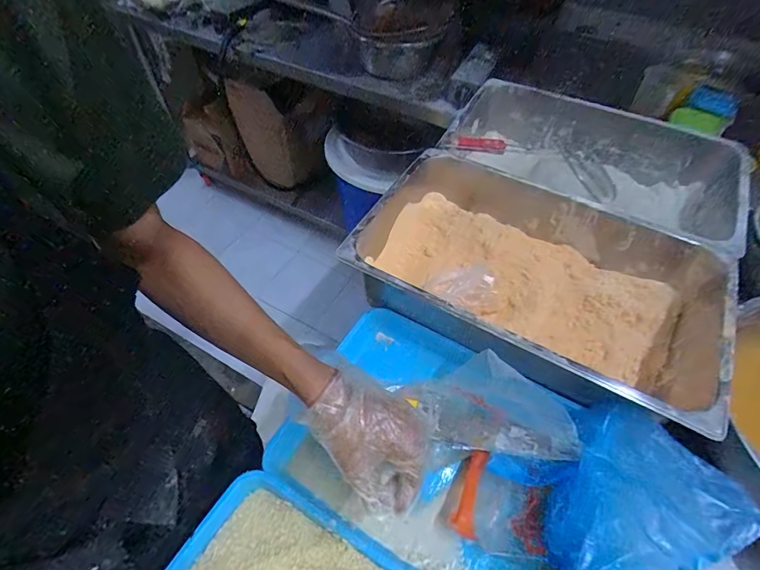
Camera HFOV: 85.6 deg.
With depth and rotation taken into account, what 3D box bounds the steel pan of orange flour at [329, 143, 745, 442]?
[{"bbox_3d":[0.250,-0.001,0.676,0.547,0.158,0.338,26,57,18],"label":"steel pan of orange flour"}]

